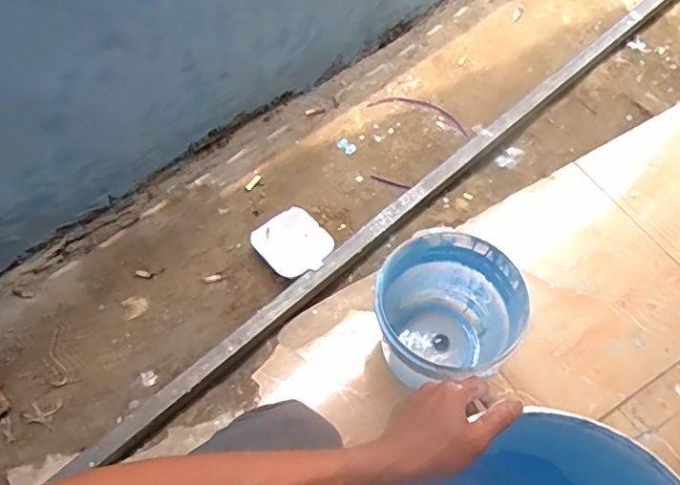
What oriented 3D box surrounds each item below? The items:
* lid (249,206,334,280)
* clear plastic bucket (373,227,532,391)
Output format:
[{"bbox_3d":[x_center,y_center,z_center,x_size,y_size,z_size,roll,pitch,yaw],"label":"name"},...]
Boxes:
[{"bbox_3d":[-0.081,0.003,1.032,0.120,0.022,0.130,-35,72,-20],"label":"lid"},{"bbox_3d":[0.161,0.115,0.869,0.201,0.201,0.183,22,63,13],"label":"clear plastic bucket"}]

